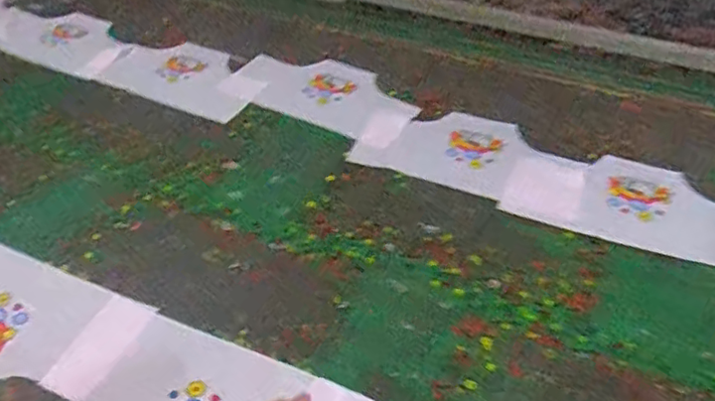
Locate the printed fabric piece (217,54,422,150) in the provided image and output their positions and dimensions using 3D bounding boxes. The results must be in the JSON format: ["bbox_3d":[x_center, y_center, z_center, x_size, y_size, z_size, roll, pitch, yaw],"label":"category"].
[{"bbox_3d":[-0.057,-0.181,0.988,0.319,0.016,0.167,20,49,20],"label":"printed fabric piece"}]

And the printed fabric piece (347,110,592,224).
[{"bbox_3d":[0.163,-0.071,0.878,0.325,0.007,0.178,16,48,17],"label":"printed fabric piece"}]

